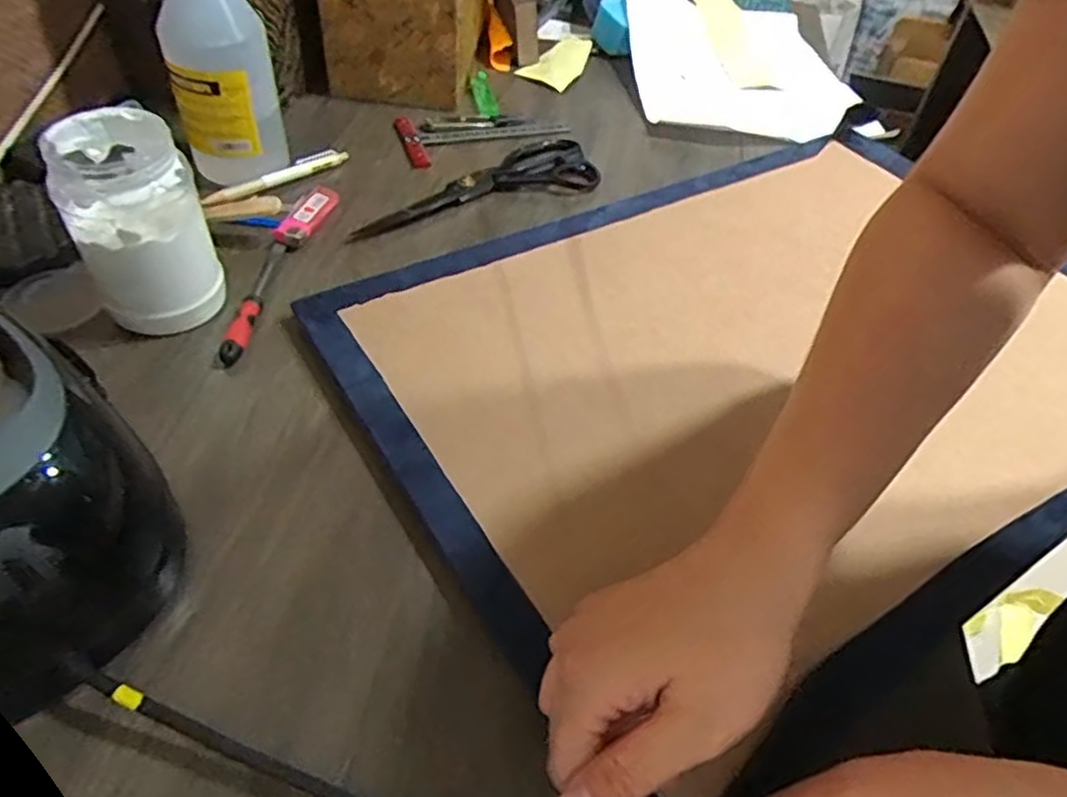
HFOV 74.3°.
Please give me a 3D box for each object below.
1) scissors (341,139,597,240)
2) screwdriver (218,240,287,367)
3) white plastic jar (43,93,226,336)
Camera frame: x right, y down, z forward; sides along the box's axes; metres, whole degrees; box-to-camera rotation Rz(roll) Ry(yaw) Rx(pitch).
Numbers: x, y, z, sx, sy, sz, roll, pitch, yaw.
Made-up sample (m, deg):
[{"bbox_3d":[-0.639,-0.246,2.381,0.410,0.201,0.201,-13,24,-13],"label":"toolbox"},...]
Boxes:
[{"bbox_3d":[-0.055,-0.194,0.641,0.245,0.017,0.086,-19,51,-19],"label":"scissors"},{"bbox_3d":[-0.203,-0.072,0.509,0.018,0.014,0.137,2,47,-1],"label":"screwdriver"},{"bbox_3d":[-0.252,-0.107,0.454,0.075,0.137,0.074,1,47,-1],"label":"white plastic jar"}]

